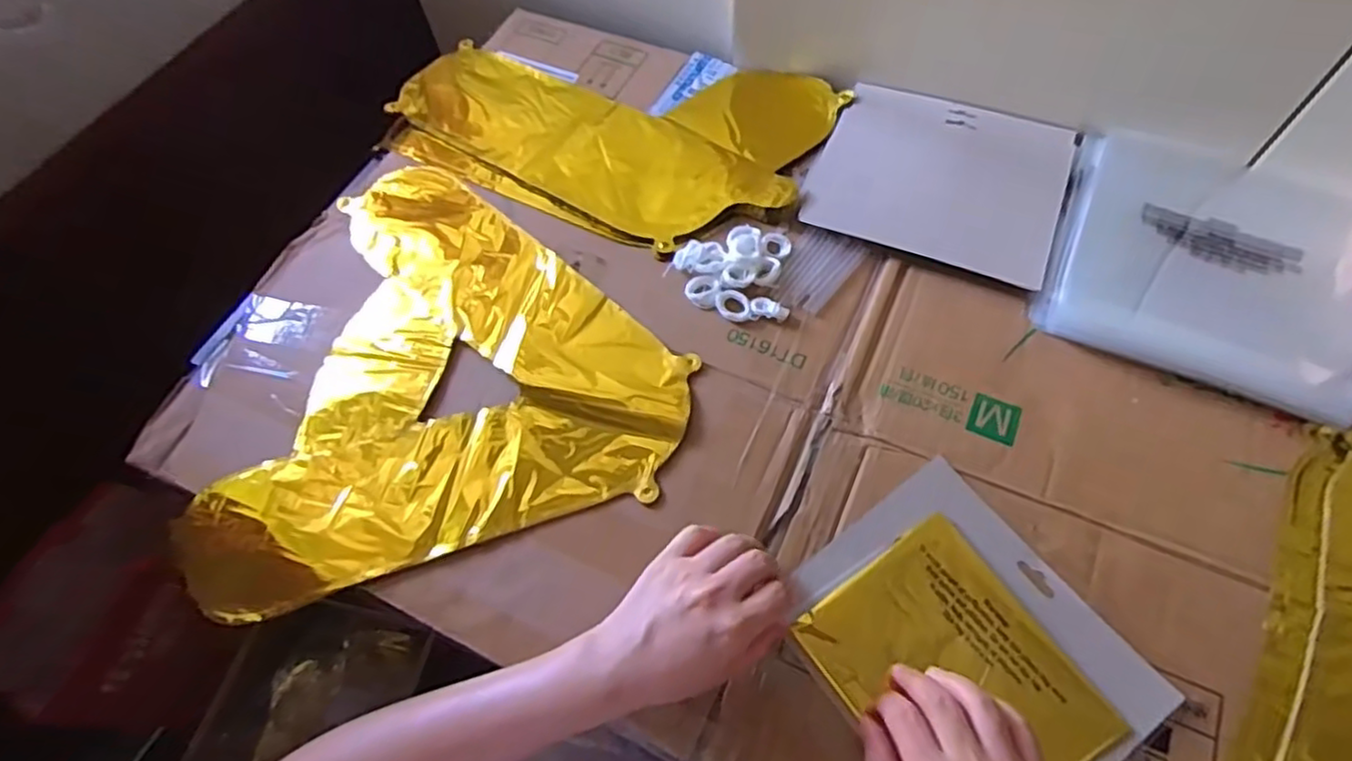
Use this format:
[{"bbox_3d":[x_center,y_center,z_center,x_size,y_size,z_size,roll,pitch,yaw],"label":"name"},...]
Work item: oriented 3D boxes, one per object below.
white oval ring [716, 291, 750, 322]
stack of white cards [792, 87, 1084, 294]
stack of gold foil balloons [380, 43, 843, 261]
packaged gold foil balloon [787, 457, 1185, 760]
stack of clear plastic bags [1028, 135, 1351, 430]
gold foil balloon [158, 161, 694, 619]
[{"bbox_3d":[0.045,-0.060,0.550,0.027,0.006,0.023,26,66,16],"label":"white oval ring"},{"bbox_3d":[0.223,-0.173,0.595,0.195,0.014,0.169,19,64,13],"label":"stack of white cards"},{"bbox_3d":[-0.070,-0.249,0.658,0.397,0.015,0.232,23,65,15],"label":"stack of gold foil balloons"},{"bbox_3d":[0.178,0.165,0.433,0.161,0.013,0.193,-34,65,-15],"label":"packaged gold foil balloon"},{"bbox_3d":[0.412,-0.098,0.542,0.218,0.021,0.227,21,64,14],"label":"stack of clear plastic bags"},{"bbox_3d":[-0.153,0.002,0.540,0.318,0.030,0.364,7,63,8],"label":"gold foil balloon"}]

